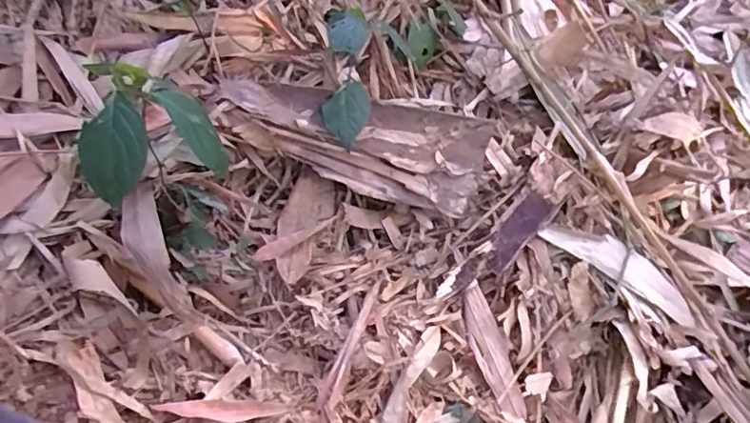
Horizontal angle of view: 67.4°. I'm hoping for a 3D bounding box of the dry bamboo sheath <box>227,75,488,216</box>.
[{"bbox_3d":[-0.021,-0.094,0.750,0.354,0.030,0.130,14,83,-11],"label":"dry bamboo sheath"}]

